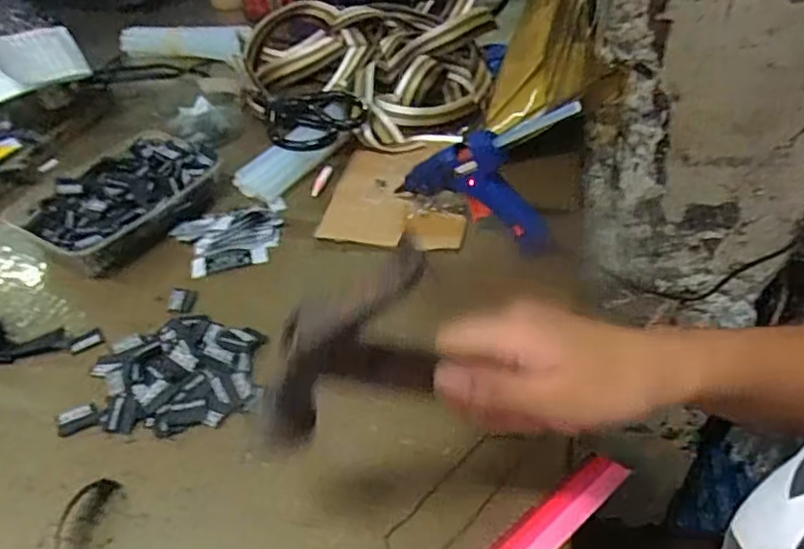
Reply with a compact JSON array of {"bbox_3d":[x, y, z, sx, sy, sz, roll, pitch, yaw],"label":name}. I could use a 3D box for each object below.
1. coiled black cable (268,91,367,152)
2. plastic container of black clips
[{"bbox_3d":[-0.086,-0.157,0.626,0.096,0.021,0.097,-13,44,-11],"label":"coiled black cable"},{"bbox_3d":[-0.254,-0.071,0.571,0.118,0.037,0.167,17,47,20],"label":"plastic container of black clips"}]

